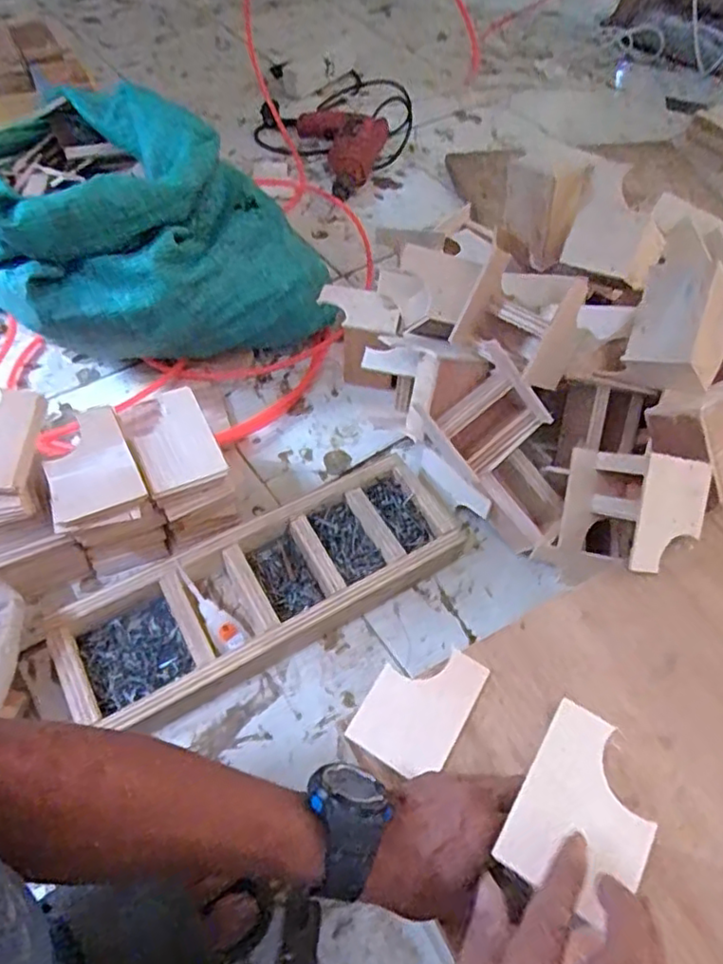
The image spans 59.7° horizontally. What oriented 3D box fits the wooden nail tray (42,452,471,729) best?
[{"bbox_3d":[-0.094,0.104,0.643,0.405,0.048,0.144,-27,61,-20],"label":"wooden nail tray"}]

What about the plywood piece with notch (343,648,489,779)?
[{"bbox_3d":[0.044,0.167,0.475,0.070,0.007,0.099,28,61,15],"label":"plywood piece with notch"}]

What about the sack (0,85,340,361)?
[{"bbox_3d":[-0.286,-0.334,0.805,0.444,0.206,0.356,-12,57,-11],"label":"sack"}]

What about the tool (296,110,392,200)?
[{"bbox_3d":[-0.057,-0.585,1.096,0.174,0.064,0.192,17,56,8],"label":"tool"}]

